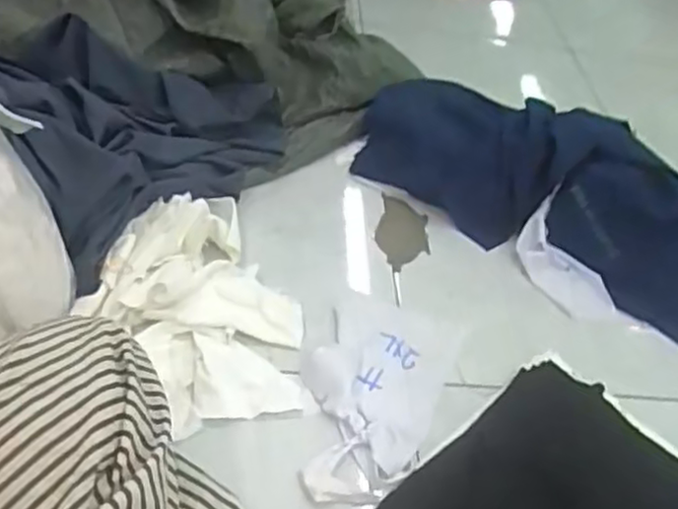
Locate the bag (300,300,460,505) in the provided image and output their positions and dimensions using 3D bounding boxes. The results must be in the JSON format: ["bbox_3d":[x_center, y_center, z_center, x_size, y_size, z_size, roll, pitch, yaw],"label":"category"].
[{"bbox_3d":[0.031,0.124,0.679,0.126,0.025,0.255,19,43,14],"label":"bag"}]

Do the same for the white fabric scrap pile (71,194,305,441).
[{"bbox_3d":[-0.137,0.051,0.693,0.195,0.056,0.266,-22,49,-29],"label":"white fabric scrap pile"}]

